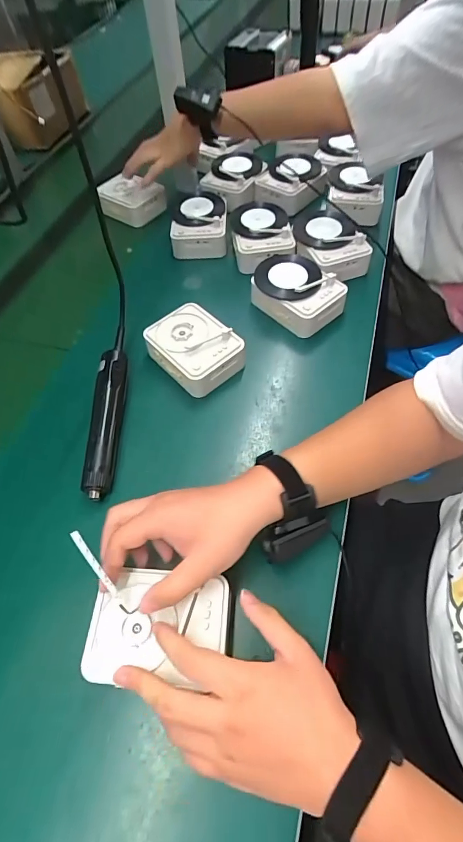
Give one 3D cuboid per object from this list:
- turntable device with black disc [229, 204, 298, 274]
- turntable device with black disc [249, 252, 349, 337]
[{"bbox_3d":[0.052,-0.322,0.693,0.103,0.050,0.131,-4,57,1],"label":"turntable device with black disc"},{"bbox_3d":[0.099,-0.197,0.617,0.096,0.052,0.132,-37,62,-19],"label":"turntable device with black disc"}]

